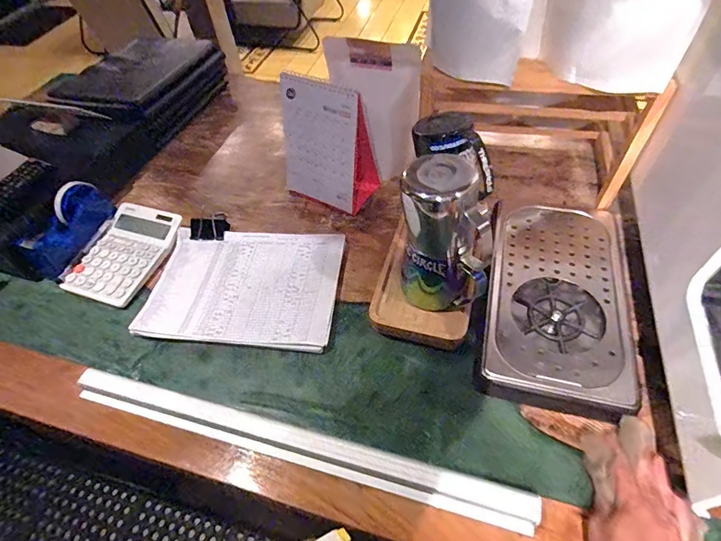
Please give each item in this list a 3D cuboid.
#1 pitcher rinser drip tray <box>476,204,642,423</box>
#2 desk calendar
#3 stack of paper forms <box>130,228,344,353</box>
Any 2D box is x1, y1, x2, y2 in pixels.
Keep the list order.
[{"bbox_3d":[0.272,0.040,0.583,0.180,0.049,0.324,11,54,13],"label":"pitcher rinser drip tray"},{"bbox_3d":[-0.064,-0.217,0.712,0.157,0.199,0.075,21,56,20],"label":"desk calendar"},{"bbox_3d":[-0.184,0.023,0.671,0.306,0.028,0.210,3,52,7],"label":"stack of paper forms"}]

